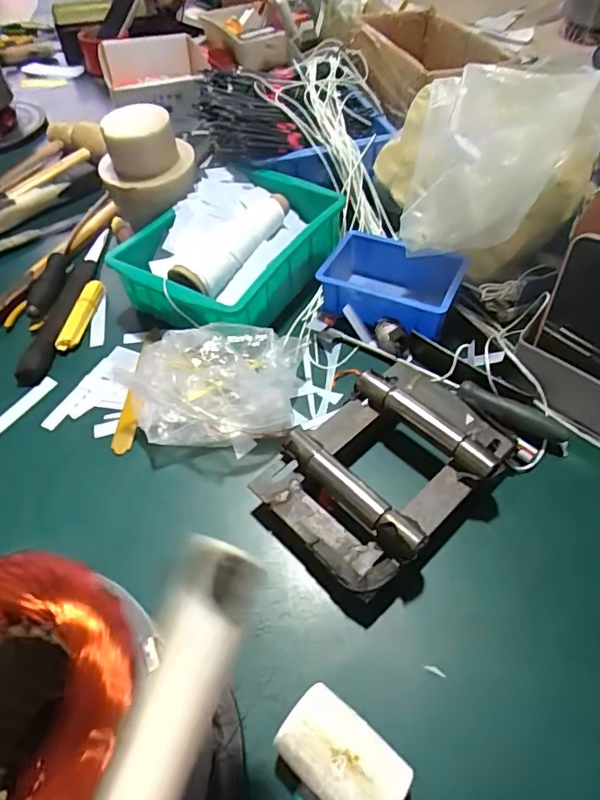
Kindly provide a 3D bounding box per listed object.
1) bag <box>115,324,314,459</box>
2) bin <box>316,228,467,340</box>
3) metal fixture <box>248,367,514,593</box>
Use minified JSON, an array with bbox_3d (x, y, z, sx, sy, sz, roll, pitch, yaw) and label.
[{"bbox_3d":[-0.075,-0.015,0.474,0.164,0.087,0.102,-9,52,-3],"label":"bag"},{"bbox_3d":[0.097,-0.124,0.565,0.150,0.056,0.099,26,58,21],"label":"bin"},{"bbox_3d":[0.073,0.055,0.433,0.197,0.052,0.135,-37,59,-23],"label":"metal fixture"}]

